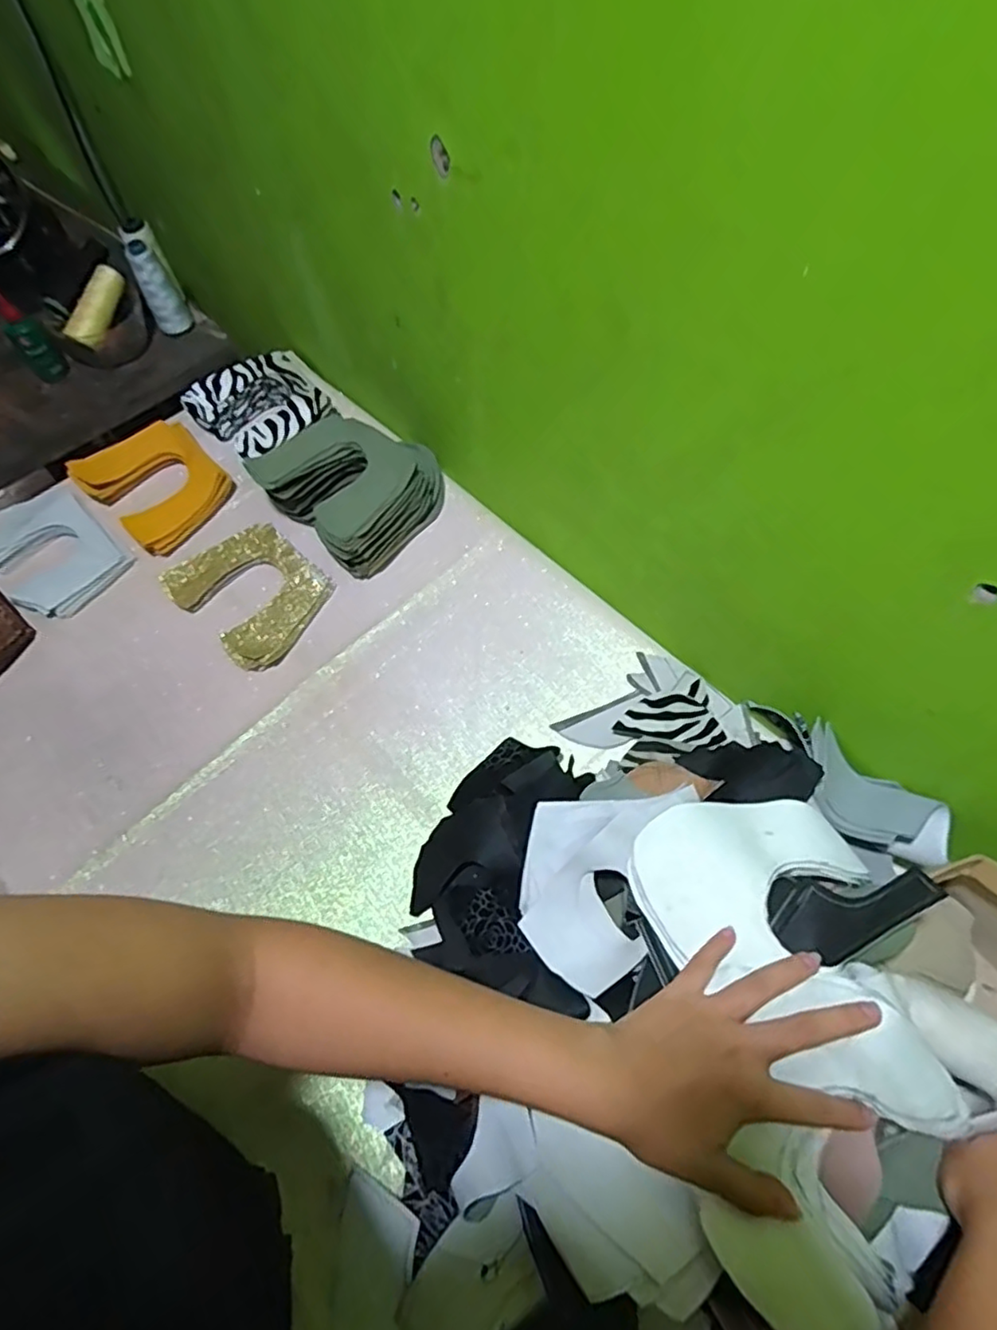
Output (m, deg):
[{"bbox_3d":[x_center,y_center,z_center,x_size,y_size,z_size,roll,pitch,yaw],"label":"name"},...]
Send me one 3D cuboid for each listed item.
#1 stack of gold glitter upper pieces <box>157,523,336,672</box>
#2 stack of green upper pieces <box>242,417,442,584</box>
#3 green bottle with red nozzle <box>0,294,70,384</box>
[{"bbox_3d":[-0.263,-0.082,0.670,0.169,0.010,0.129,40,70,19],"label":"stack of gold glitter upper pieces"},{"bbox_3d":[-0.164,-0.209,0.706,0.179,0.068,0.174,36,69,18],"label":"stack of green upper pieces"},{"bbox_3d":[-0.611,-0.427,0.810,0.044,0.104,0.057,-40,72,-18],"label":"green bottle with red nozzle"}]

